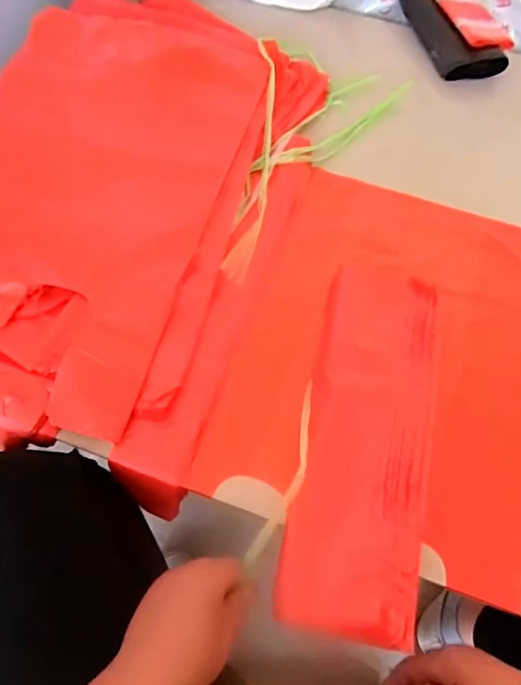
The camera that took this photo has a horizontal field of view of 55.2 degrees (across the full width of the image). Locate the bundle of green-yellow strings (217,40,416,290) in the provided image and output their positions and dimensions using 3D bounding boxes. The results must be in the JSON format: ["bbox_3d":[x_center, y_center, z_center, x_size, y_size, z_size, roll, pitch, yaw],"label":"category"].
[{"bbox_3d":[0.030,-0.271,0.633,0.172,0.048,0.419,28,65,12],"label":"bundle of green-yellow strings"}]

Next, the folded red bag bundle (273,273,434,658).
[{"bbox_3d":[0.106,0.075,0.483,0.119,0.024,0.365,12,63,5],"label":"folded red bag bundle"}]

